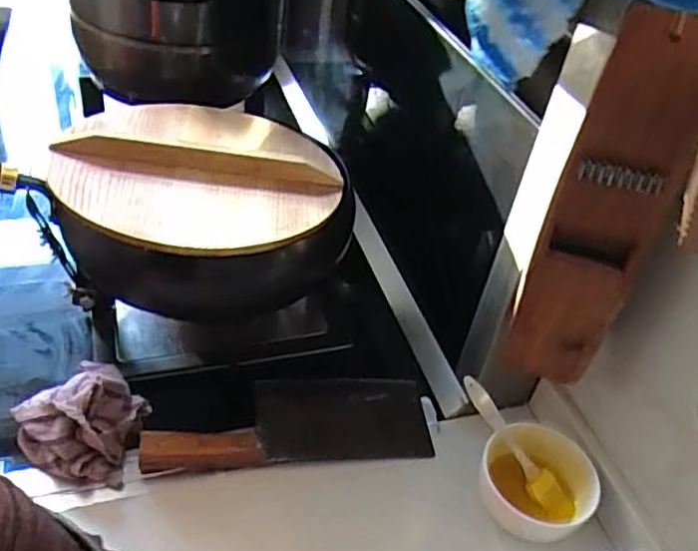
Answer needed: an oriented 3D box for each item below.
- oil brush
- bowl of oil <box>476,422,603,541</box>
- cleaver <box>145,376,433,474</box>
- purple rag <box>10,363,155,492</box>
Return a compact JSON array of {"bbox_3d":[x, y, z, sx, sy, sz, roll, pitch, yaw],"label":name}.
[{"bbox_3d":[0.160,0.163,0.616,0.030,0.016,0.158,-30,83,-34],"label":"oil brush"},{"bbox_3d":[0.175,0.193,0.605,0.100,0.049,0.099,5,41,-5],"label":"bowl of oil"},{"bbox_3d":[-0.058,0.141,0.646,0.276,0.029,0.097,0,41,-11],"label":"cleaver"},{"bbox_3d":[-0.246,0.139,0.606,0.115,0.053,0.108,32,45,24],"label":"purple rag"}]

